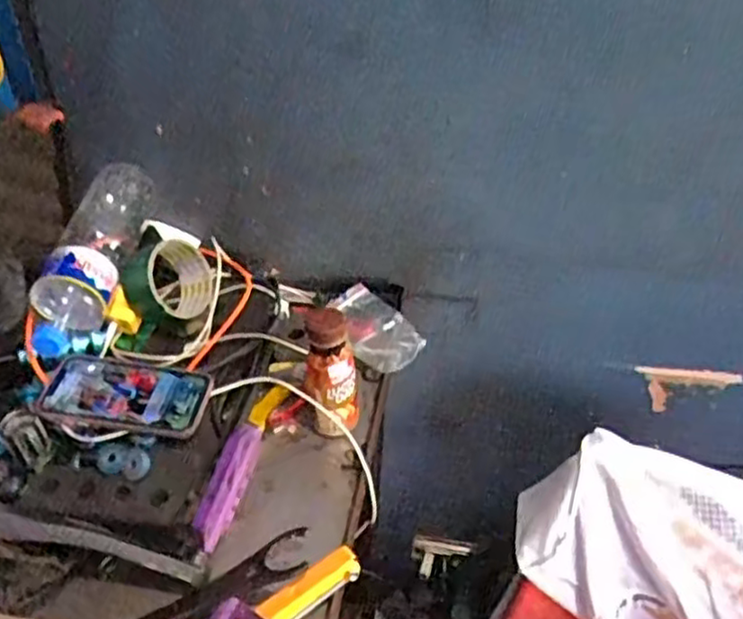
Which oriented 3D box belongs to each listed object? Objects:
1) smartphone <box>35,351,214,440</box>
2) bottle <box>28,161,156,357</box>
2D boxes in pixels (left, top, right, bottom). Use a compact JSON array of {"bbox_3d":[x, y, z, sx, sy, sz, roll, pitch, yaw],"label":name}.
[{"bbox_3d":[-0.240,0.080,0.694,0.161,0.014,0.087,9,41,3],"label":"smartphone"},{"bbox_3d":[-0.311,-0.055,0.791,0.085,0.080,0.269,-1,39,-3],"label":"bottle"}]

